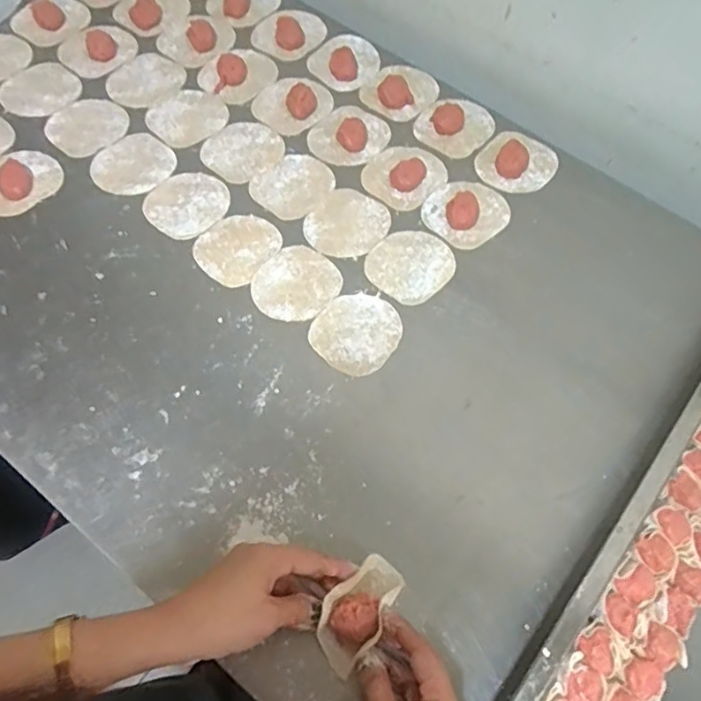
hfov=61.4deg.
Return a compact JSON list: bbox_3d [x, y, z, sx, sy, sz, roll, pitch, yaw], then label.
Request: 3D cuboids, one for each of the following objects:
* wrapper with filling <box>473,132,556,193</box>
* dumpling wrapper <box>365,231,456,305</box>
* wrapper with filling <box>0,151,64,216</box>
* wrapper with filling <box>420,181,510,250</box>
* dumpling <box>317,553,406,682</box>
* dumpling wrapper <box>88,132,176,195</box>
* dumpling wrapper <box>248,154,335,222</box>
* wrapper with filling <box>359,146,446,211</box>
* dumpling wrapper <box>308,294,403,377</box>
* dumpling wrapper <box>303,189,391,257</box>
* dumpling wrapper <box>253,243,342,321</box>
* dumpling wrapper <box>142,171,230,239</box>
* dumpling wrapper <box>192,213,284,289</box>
[{"bbox_3d":[0.185,-0.209,0.648,0.077,0.012,0.087,40,71,14],"label":"wrapper with filling"},{"bbox_3d":[0.060,-0.086,0.591,0.076,0.004,0.083,1,67,-2],"label":"dumpling wrapper"},{"bbox_3d":[-0.350,-0.178,0.619,0.086,0.011,0.070,-38,73,-16],"label":"wrapper with filling"},{"bbox_3d":[0.122,-0.150,0.616,0.078,0.014,0.084,1,67,-2],"label":"wrapper with filling"},{"bbox_3d":[0.005,0.198,0.449,0.045,0.028,0.082,39,71,13],"label":"dumpling"},{"bbox_3d":[-0.235,-0.201,0.638,0.075,0.007,0.083,43,72,14],"label":"dumpling wrapper"},{"bbox_3d":[-0.060,-0.176,0.631,0.085,0.004,0.072,-40,74,-17],"label":"dumpling wrapper"},{"bbox_3d":[0.058,-0.194,0.633,0.076,0.017,0.083,1,67,-2],"label":"wrapper with filling"},{"bbox_3d":[0.007,-0.018,0.559,0.075,0.004,0.082,1,67,-2],"label":"dumpling wrapper"},{"bbox_3d":[-0.004,-0.131,0.611,0.076,0.005,0.084,35,70,12],"label":"dumpling wrapper"},{"bbox_3d":[-0.052,-0.065,0.578,0.074,0.004,0.083,38,71,13],"label":"dumpling wrapper"},{"bbox_3d":[-0.170,-0.154,0.619,0.079,0.004,0.082,1,67,-2],"label":"dumpling wrapper"},{"bbox_3d":[-0.114,-0.106,0.595,0.071,0.004,0.084,35,70,12],"label":"dumpling wrapper"}]

